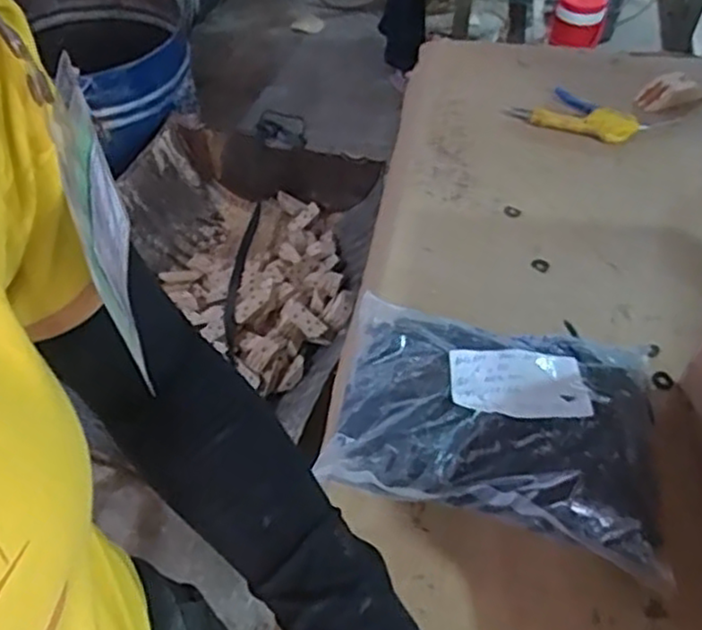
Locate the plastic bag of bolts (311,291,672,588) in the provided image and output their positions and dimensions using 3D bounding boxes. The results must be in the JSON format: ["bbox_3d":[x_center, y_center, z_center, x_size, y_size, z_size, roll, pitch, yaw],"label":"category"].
[{"bbox_3d":[0.120,0.080,0.602,0.281,0.080,0.197,13,51,11],"label":"plastic bag of bolts"}]

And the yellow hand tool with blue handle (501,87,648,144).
[{"bbox_3d":[0.294,-0.266,0.929,0.166,0.018,0.074,20,53,16],"label":"yellow hand tool with blue handle"}]

